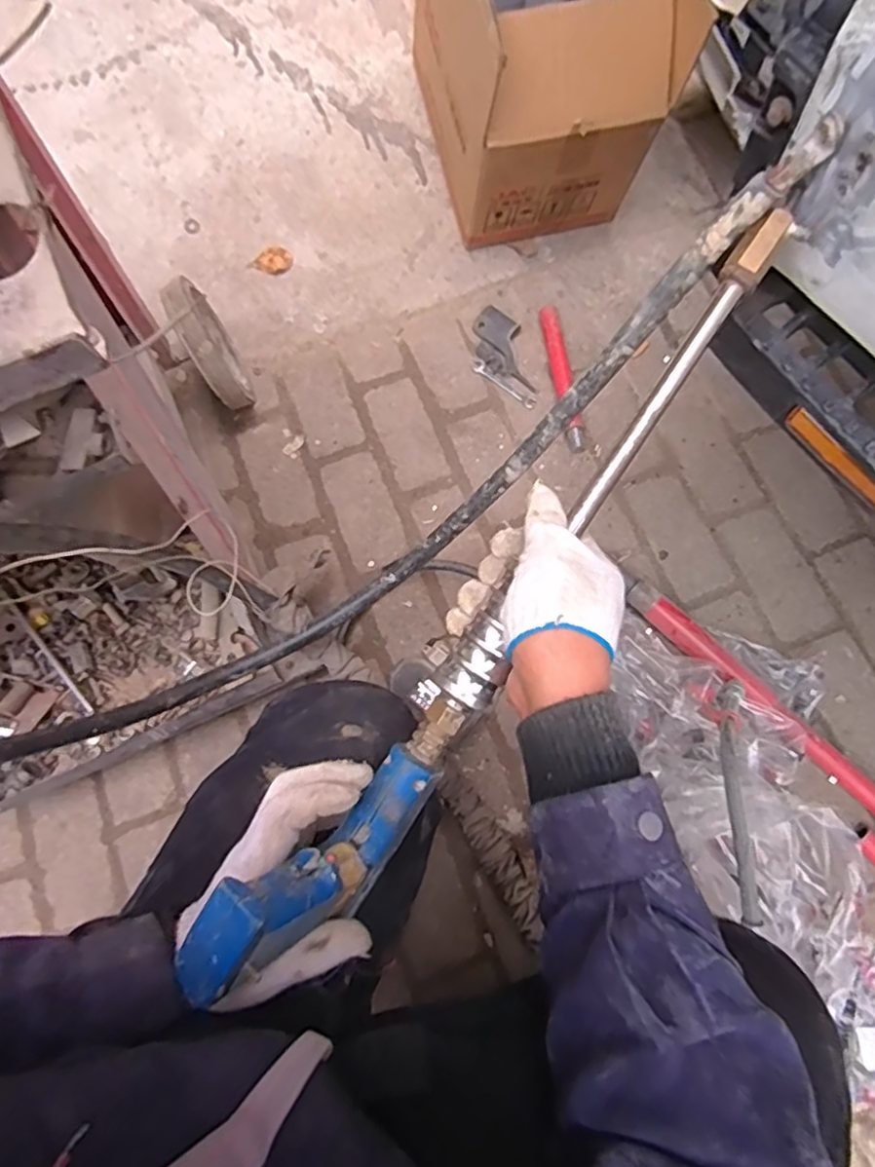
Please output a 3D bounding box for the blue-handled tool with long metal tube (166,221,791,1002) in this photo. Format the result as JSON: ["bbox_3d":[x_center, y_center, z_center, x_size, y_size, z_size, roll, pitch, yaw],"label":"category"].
[{"bbox_3d":[0.056,0.003,0.399,0.050,0.125,0.543,36,88,12],"label":"blue-handled tool with long metal tube"}]

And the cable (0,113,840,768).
[{"bbox_3d":[-0.097,-0.034,0.504,0.747,0.453,0.050,-27,74,-6],"label":"cable"}]

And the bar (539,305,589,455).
[{"bbox_3d":[0.193,-0.316,0.986,0.031,0.023,0.243,-10,73,-1],"label":"bar"}]

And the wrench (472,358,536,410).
[{"bbox_3d":[0.104,-0.308,1.005,0.120,0.010,0.019,41,79,13],"label":"wrench"}]

